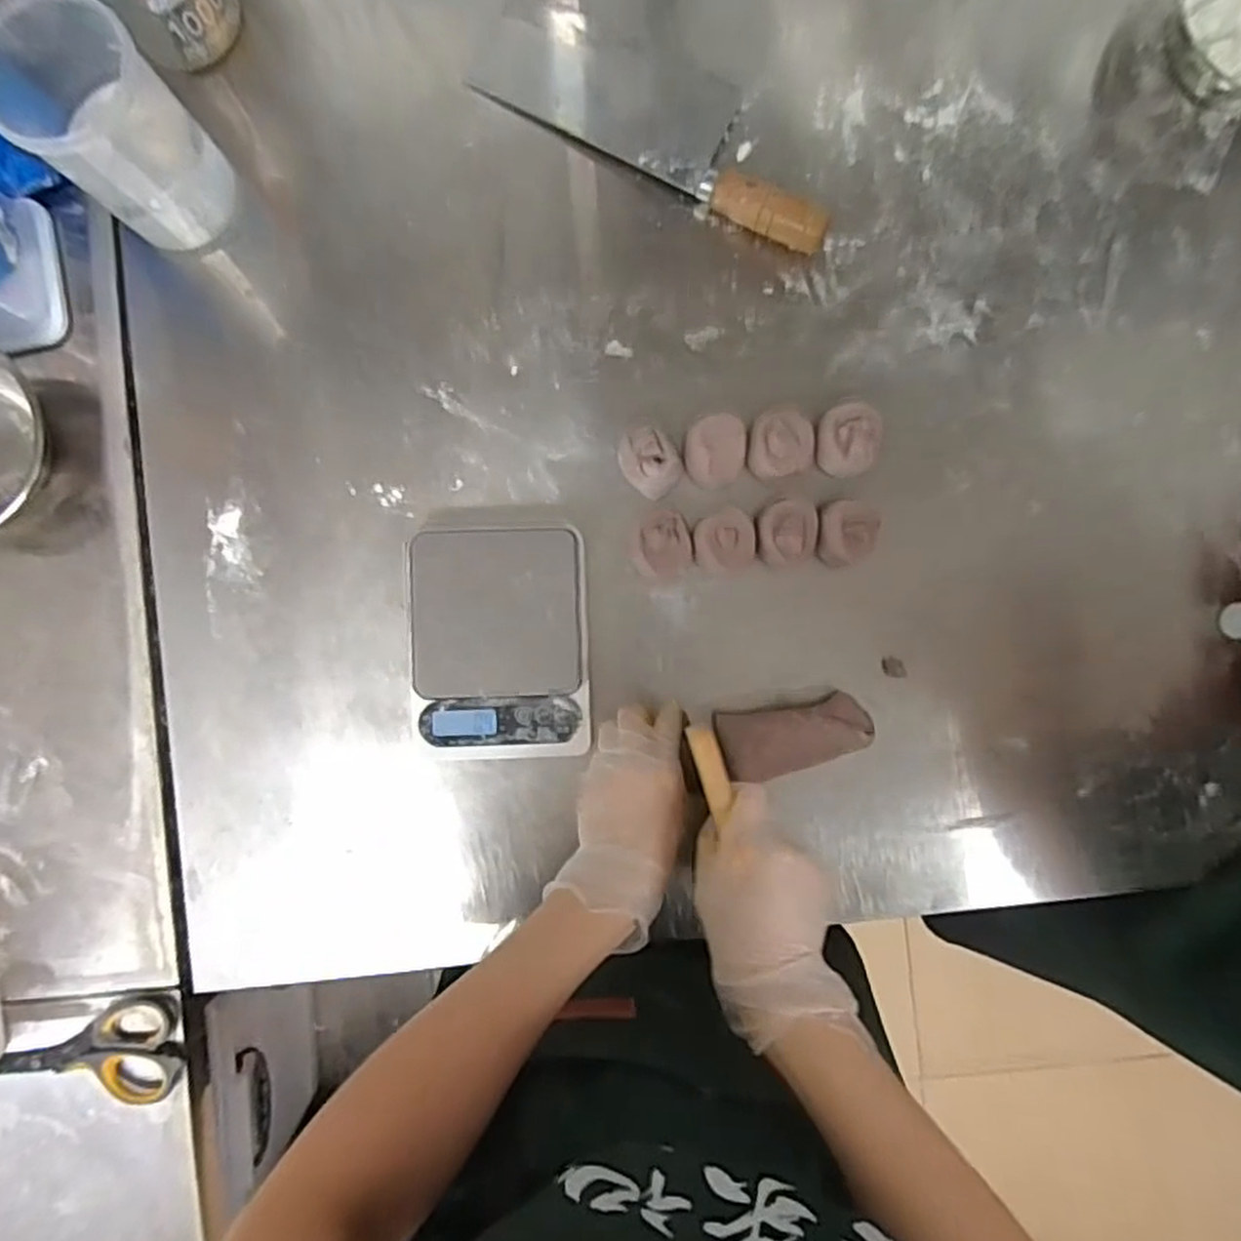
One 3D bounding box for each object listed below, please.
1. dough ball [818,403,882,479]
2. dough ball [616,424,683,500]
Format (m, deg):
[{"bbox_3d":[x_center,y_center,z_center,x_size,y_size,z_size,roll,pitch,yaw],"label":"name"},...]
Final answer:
[{"bbox_3d":[0.171,-0.134,0.555,0.044,0.032,0.051,3,89,0],"label":"dough ball"},{"bbox_3d":[0.022,-0.118,0.548,0.045,0.040,0.050,-42,89,-1],"label":"dough ball"}]

